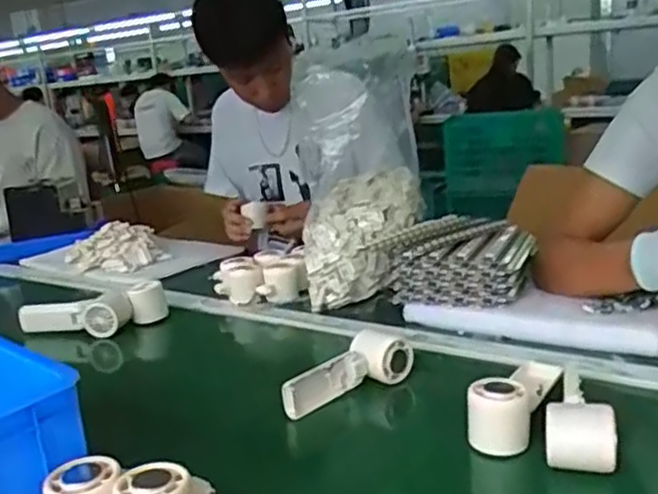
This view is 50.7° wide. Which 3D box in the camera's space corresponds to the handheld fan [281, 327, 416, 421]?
[{"bbox_3d":[0.023,0.137,0.775,0.163,0.052,0.049,-19,19,-42],"label":"handheld fan"}]

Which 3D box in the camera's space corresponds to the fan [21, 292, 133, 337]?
[{"bbox_3d":[-0.389,0.098,1.060,0.155,0.048,0.062,-3,15,9],"label":"fan"}]

